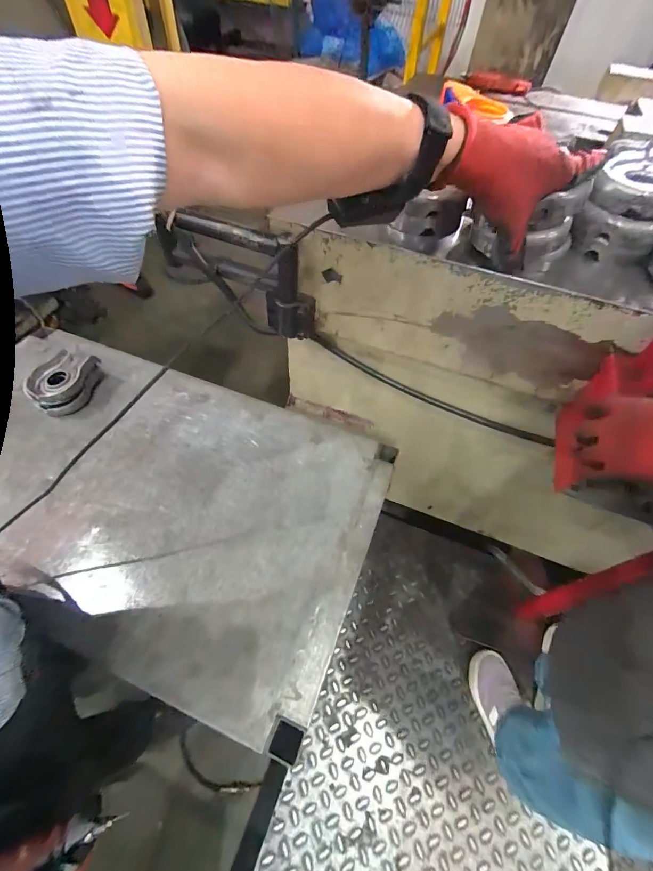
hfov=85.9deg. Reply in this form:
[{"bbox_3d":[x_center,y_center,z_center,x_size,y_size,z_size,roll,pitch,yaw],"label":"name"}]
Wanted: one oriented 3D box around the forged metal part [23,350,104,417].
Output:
[{"bbox_3d":[-0.539,-0.110,0.717,0.115,0.049,0.133,16,57,7],"label":"forged metal part"}]

